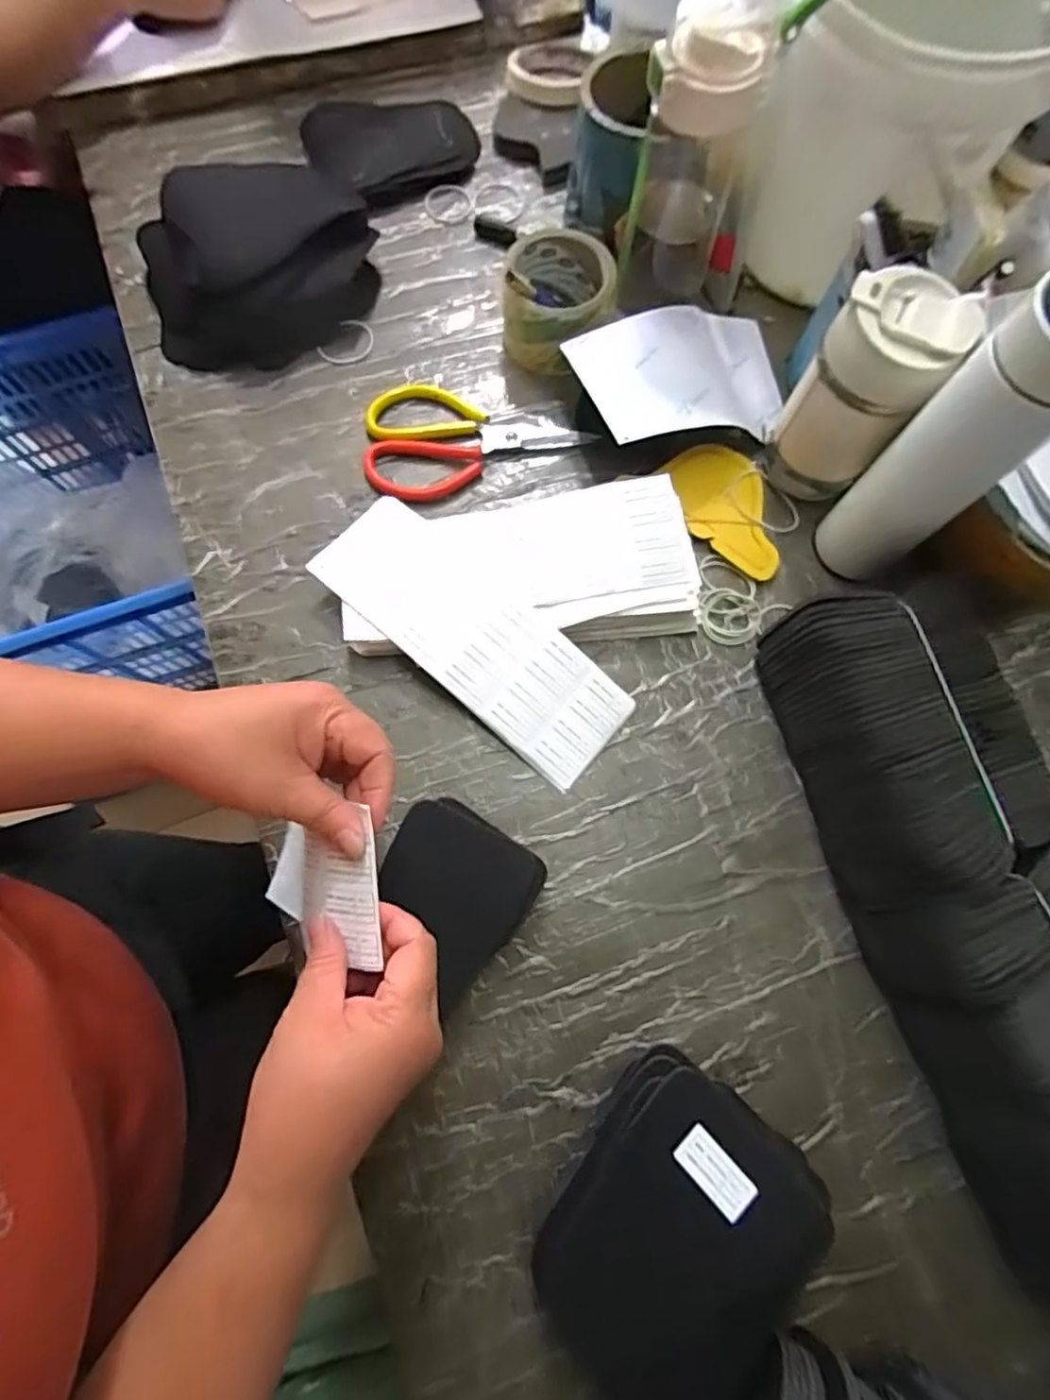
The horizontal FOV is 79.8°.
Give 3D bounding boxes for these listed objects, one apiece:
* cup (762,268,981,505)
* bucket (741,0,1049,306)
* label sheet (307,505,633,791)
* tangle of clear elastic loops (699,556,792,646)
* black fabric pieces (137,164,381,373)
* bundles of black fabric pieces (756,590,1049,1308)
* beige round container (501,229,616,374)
[{"bbox_3d":[0.242,-0.221,0.457,0.075,0.147,0.069,0,75,-1],"label":"cup"},{"bbox_3d":[0.287,-0.464,0.497,0.202,0.172,0.214,16,75,4],"label":"bucket"},{"bbox_3d":[-0.039,-0.047,0.471,0.249,0.033,0.087,40,78,10],"label":"label sheet"},{"bbox_3d":[0.162,-0.076,0.500,0.073,0.007,0.062,38,78,9],"label":"tangle of clear elastic loops"},{"bbox_3d":[-0.230,-0.373,0.544,0.195,0.060,0.160,-10,75,-3],"label":"black fabric pieces"},{"bbox_3d":[0.293,0.135,0.394,0.132,0.099,0.431,-14,75,-4],"label":"bundles of black fabric pieces"},{"bbox_3d":[0.029,-0.339,0.532,0.090,0.067,0.093,0,75,-1],"label":"beige round container"}]

